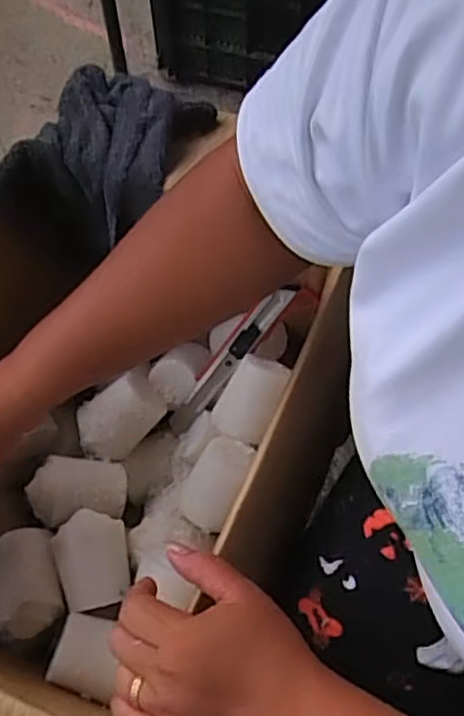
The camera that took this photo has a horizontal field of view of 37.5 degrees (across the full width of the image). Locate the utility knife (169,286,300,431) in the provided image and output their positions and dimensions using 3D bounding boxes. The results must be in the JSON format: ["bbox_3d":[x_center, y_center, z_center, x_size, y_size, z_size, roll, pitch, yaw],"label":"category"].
[{"bbox_3d":[-0.002,0.002,0.590,0.024,0.012,0.166,46,111,18],"label":"utility knife"}]

